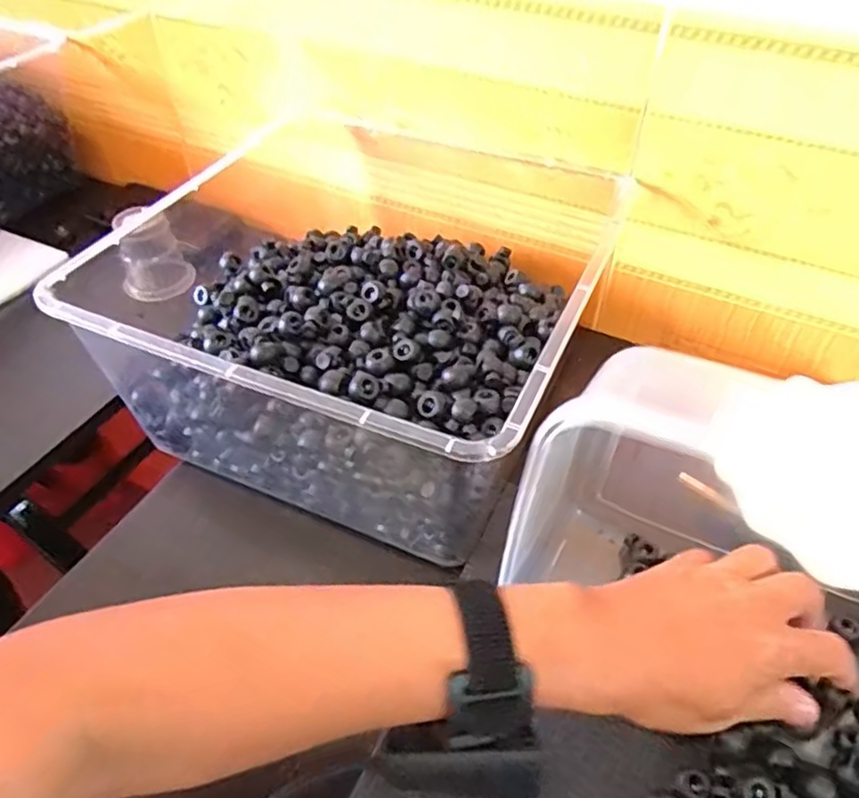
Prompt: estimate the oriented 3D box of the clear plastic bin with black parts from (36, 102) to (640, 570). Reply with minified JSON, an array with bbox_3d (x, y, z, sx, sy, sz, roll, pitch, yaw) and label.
[{"bbox_3d":[-0.039,-0.066,0.493,0.298,0.140,0.312,19,49,17],"label":"clear plastic bin with black parts"}]

